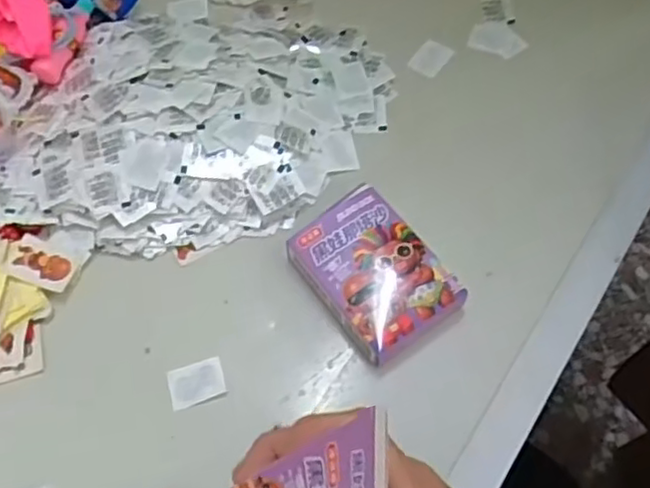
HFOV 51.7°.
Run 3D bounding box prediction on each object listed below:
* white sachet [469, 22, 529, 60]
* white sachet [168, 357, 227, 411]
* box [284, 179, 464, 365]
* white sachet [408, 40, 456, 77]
[{"bbox_3d":[0.130,-0.153,0.501,0.040,0.005,0.032,22,65,15],"label":"white sachet"},{"bbox_3d":[-0.074,0.079,0.385,0.031,0.004,0.024,-16,62,-5],"label":"white sachet"},{"bbox_3d":[0.028,0.018,0.402,0.069,0.028,0.096,-32,65,-13],"label":"box"},{"bbox_3d":[0.078,-0.137,0.495,0.023,0.006,0.034,32,68,19],"label":"white sachet"}]

